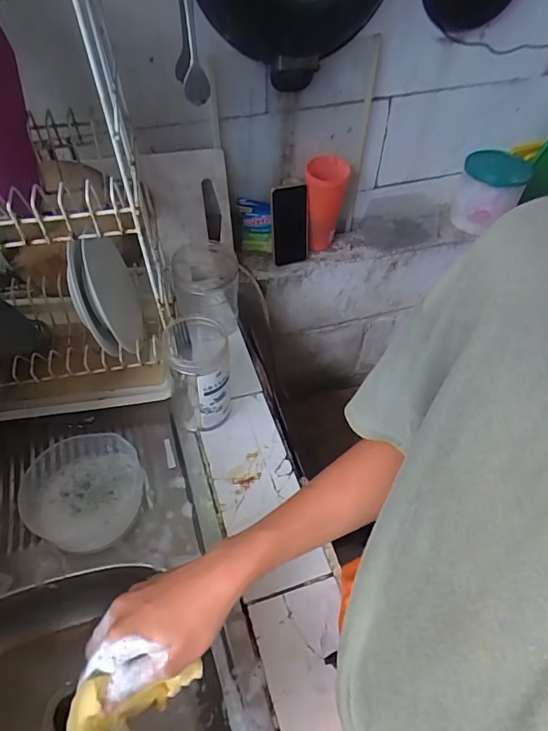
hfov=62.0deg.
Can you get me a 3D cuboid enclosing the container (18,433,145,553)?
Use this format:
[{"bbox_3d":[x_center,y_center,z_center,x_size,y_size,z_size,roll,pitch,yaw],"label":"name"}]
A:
[{"bbox_3d":[-0.261,0.168,0.617,0.150,0.061,0.154,2,50,-2],"label":"container"}]

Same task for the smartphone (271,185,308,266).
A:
[{"bbox_3d":[0.034,-0.291,0.953,0.078,0.163,0.014,-15,41,-10],"label":"smartphone"}]

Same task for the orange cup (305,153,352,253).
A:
[{"bbox_3d":[0.108,-0.342,0.982,0.084,0.165,0.110,6,50,2],"label":"orange cup"}]

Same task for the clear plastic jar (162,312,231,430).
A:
[{"bbox_3d":[-0.111,0.018,0.671,0.085,0.168,0.092,2,50,-2],"label":"clear plastic jar"}]

